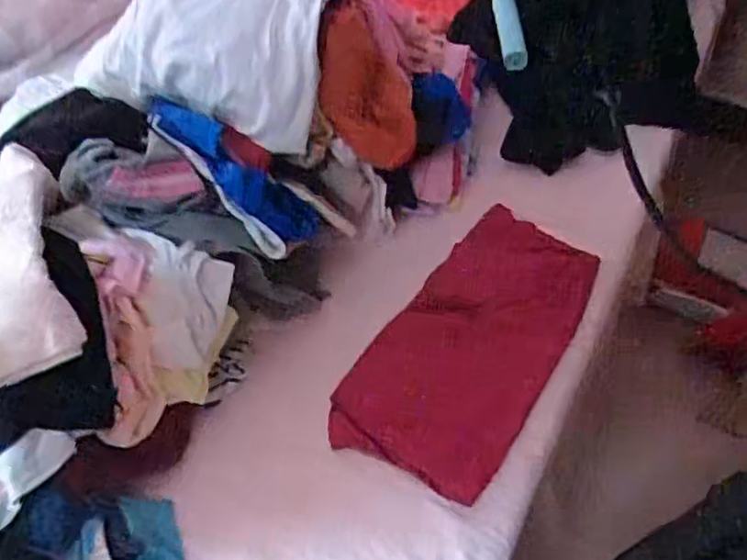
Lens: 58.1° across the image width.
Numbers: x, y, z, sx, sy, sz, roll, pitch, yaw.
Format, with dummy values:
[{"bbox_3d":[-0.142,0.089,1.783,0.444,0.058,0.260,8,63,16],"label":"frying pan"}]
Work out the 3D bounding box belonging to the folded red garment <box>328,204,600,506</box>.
[{"bbox_3d":[0.125,0.069,0.816,0.187,0.037,0.379,29,61,18],"label":"folded red garment"}]

